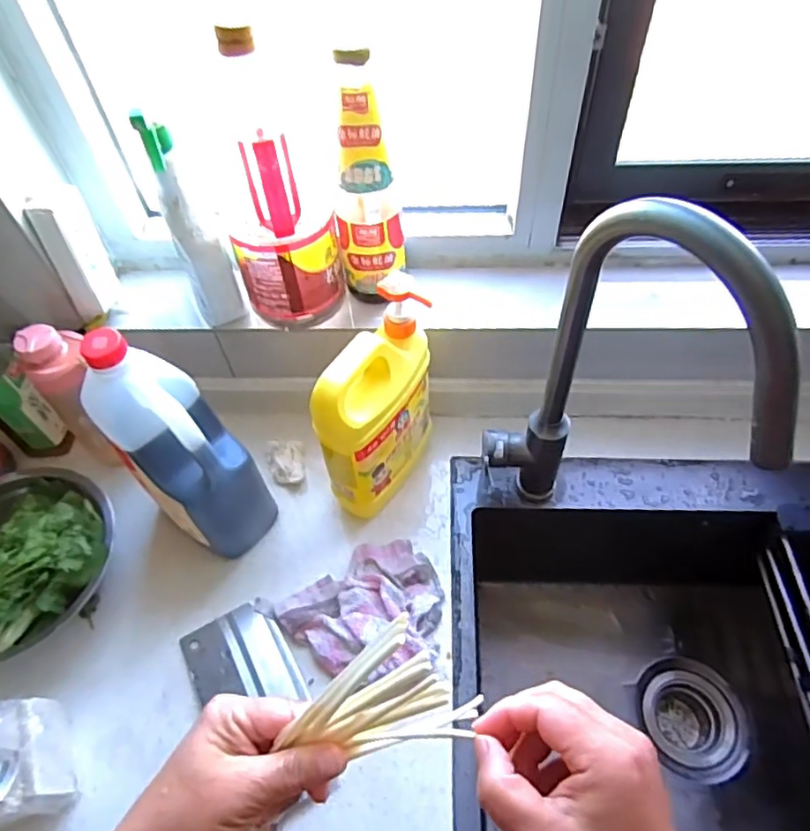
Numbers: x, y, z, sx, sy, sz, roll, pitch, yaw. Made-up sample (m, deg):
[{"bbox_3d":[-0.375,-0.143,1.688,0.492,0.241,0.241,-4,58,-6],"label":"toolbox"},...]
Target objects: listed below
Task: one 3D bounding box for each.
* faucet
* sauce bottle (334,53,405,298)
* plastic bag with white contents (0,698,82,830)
[{"bbox_3d":[0.172,0.011,0.497,0.063,0.402,0.222,-39,61,-22],"label":"faucet"},{"bbox_3d":[-0.039,-0.228,0.608,0.070,0.238,0.076,-9,55,-3],"label":"sauce bottle"},{"bbox_3d":[-0.332,0.290,0.497,0.083,0.102,0.098,-18,55,-9],"label":"plastic bag with white contents"}]

